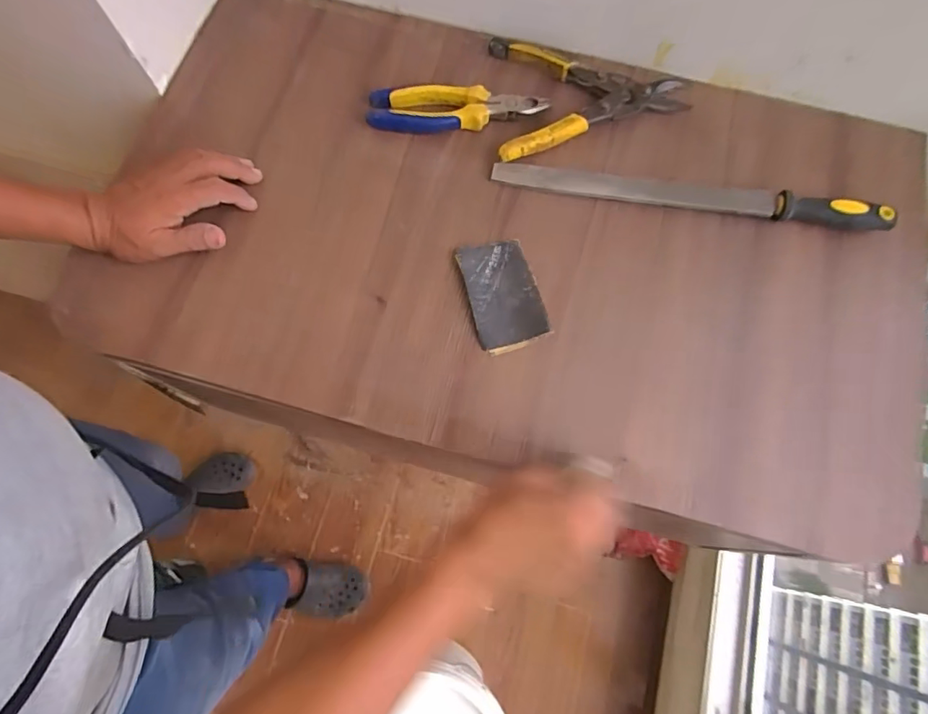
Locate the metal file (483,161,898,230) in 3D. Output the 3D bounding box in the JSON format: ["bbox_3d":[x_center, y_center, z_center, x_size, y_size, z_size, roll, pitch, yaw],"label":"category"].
[{"bbox_3d":[0.239,-0.173,0.546,0.413,0.018,0.026,8,72,2],"label":"metal file"}]

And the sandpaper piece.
[{"bbox_3d":[0.039,-0.065,0.518,0.070,0.014,0.116,-14,72,-5],"label":"sandpaper piece"}]

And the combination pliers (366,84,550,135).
[{"bbox_3d":[-0.010,-0.279,0.578,0.195,0.019,0.048,3,72,1],"label":"combination pliers"}]

